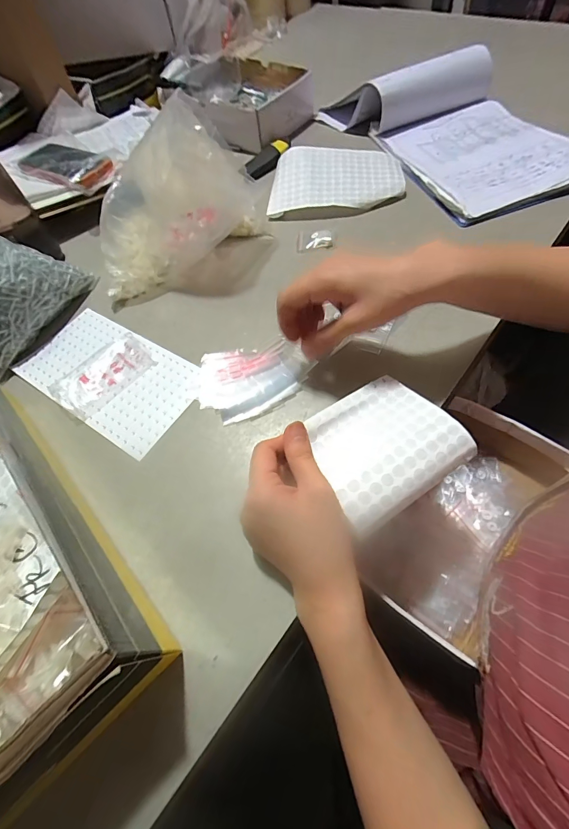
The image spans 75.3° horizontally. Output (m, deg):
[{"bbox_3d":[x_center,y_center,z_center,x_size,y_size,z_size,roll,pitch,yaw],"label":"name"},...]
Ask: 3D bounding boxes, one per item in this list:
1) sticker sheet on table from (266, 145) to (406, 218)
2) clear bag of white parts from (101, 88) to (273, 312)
[{"bbox_3d":[0.078,-0.353,0.557,0.198,0.035,0.116,-3,60,6],"label":"sticker sheet on table"},{"bbox_3d":[-0.151,-0.274,0.475,0.243,0.140,0.126,-31,61,-11],"label":"clear bag of white parts"}]

